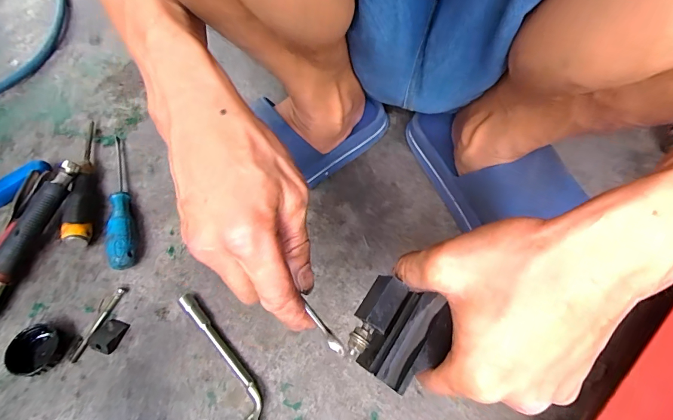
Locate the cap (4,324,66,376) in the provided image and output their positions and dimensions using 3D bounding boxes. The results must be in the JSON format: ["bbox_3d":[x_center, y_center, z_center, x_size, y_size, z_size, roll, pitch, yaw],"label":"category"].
[{"bbox_3d":[-0.282,0.131,0.345,0.039,0.021,0.044,-1,57,2],"label":"cap"}]

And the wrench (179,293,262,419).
[{"bbox_3d":[-0.110,0.138,0.340,0.030,0.015,0.142,-34,62,-18],"label":"wrench"}]

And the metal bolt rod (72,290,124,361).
[{"bbox_3d":[-0.237,0.113,0.365,0.008,0.005,0.075,16,59,12],"label":"metal bolt rod"}]

